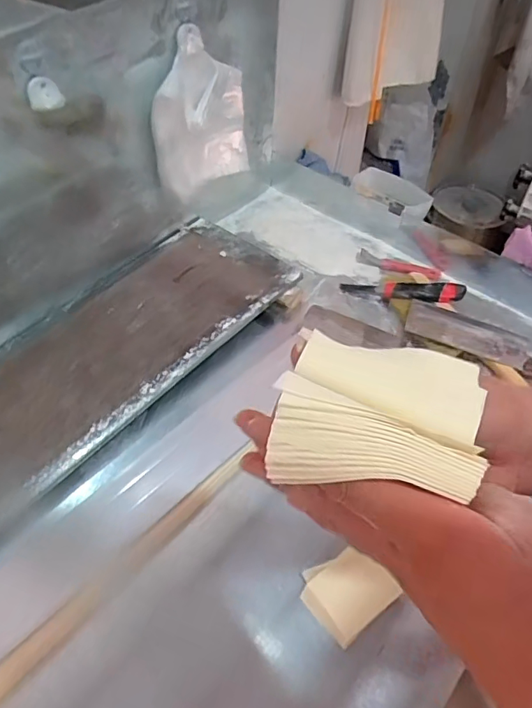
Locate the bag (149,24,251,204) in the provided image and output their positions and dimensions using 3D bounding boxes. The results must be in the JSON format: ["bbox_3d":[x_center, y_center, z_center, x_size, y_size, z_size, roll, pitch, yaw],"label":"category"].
[{"bbox_3d":[-0.110,-0.405,0.845,0.062,0.243,0.194,26,55,19],"label":"bag"}]

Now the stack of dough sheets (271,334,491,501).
[{"bbox_3d":[0.056,0.022,0.235,0.090,0.029,0.093,16,51,10],"label":"stack of dough sheets"}]

